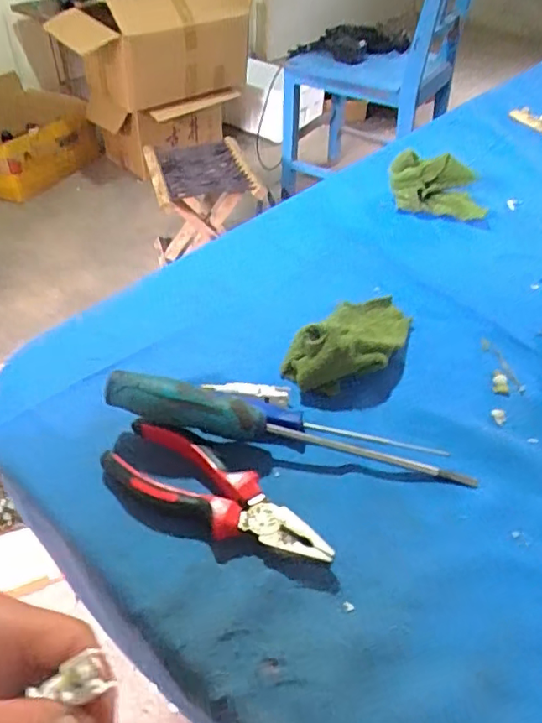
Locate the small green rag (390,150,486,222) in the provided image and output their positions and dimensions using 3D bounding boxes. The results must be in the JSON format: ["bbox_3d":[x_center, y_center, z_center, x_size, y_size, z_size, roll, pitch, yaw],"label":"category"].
[{"bbox_3d":[0.190,-0.199,0.638,0.110,0.047,0.061,10,44,9],"label":"small green rag"}]

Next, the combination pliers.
[{"bbox_3d":[-0.037,0.088,0.352,0.153,0.021,0.053,27,49,24],"label":"combination pliers"}]

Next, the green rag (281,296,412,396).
[{"bbox_3d":[0.071,-0.026,0.457,0.069,0.040,0.131,26,49,23],"label":"green rag"}]

